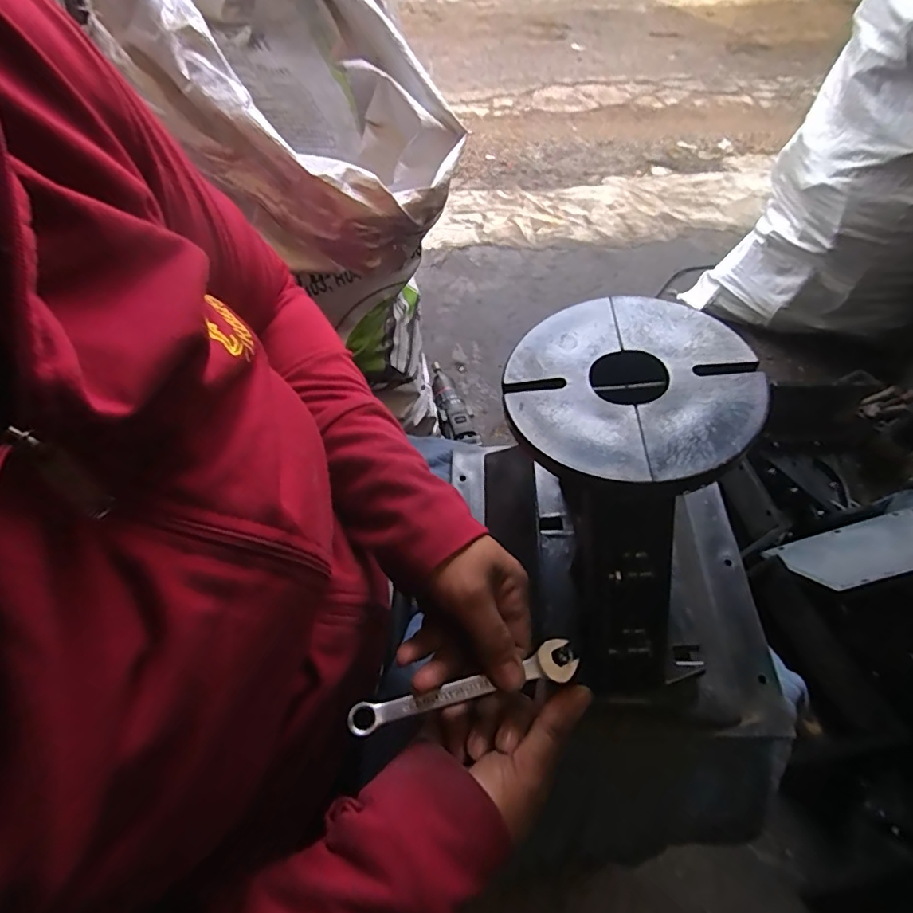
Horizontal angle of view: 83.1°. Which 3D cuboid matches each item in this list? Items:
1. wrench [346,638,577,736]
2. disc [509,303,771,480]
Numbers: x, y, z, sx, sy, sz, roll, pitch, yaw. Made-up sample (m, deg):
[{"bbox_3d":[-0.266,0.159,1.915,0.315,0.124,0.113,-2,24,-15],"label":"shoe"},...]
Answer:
[{"bbox_3d":[0.004,0.135,0.299,0.134,0.005,0.021,-14,58,-6],"label":"wrench"},{"bbox_3d":[0.081,-0.037,0.245,0.110,0.006,0.112,-5,53,7],"label":"disc"}]

